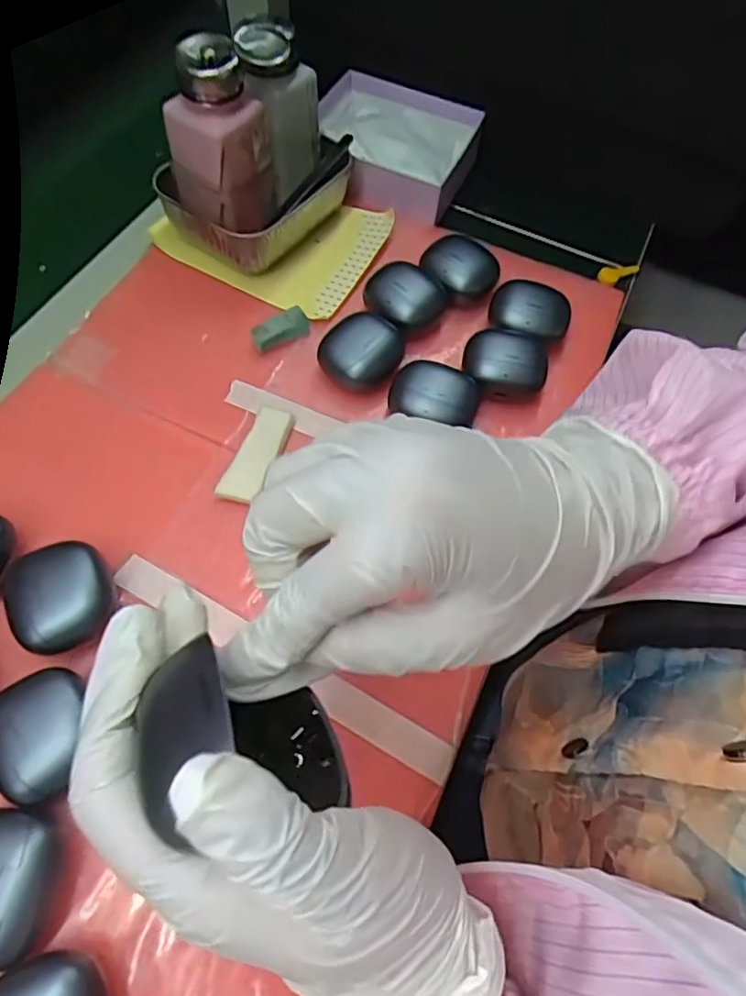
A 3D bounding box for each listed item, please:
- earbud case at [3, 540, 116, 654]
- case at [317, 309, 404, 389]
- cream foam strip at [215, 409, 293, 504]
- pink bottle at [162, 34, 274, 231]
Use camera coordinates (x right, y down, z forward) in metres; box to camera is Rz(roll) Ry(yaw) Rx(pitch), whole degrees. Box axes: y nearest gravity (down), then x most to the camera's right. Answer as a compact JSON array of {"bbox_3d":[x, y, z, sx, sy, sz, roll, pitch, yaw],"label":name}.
[{"bbox_3d":[-0.161,0.051,0.311,0.047,0.032,0.055,-20,66,-13],"label":"earbud case"},{"bbox_3d":[-0.008,-0.099,0.402,0.048,0.025,0.055,26,64,9],"label":"case"},{"bbox_3d":[-0.072,-0.028,0.373,0.025,0.010,0.070,16,63,5],"label":"cream foam strip"},{"bbox_3d":[-0.105,-0.227,0.397,0.062,0.135,0.049,31,65,12],"label":"pink bottle"}]

